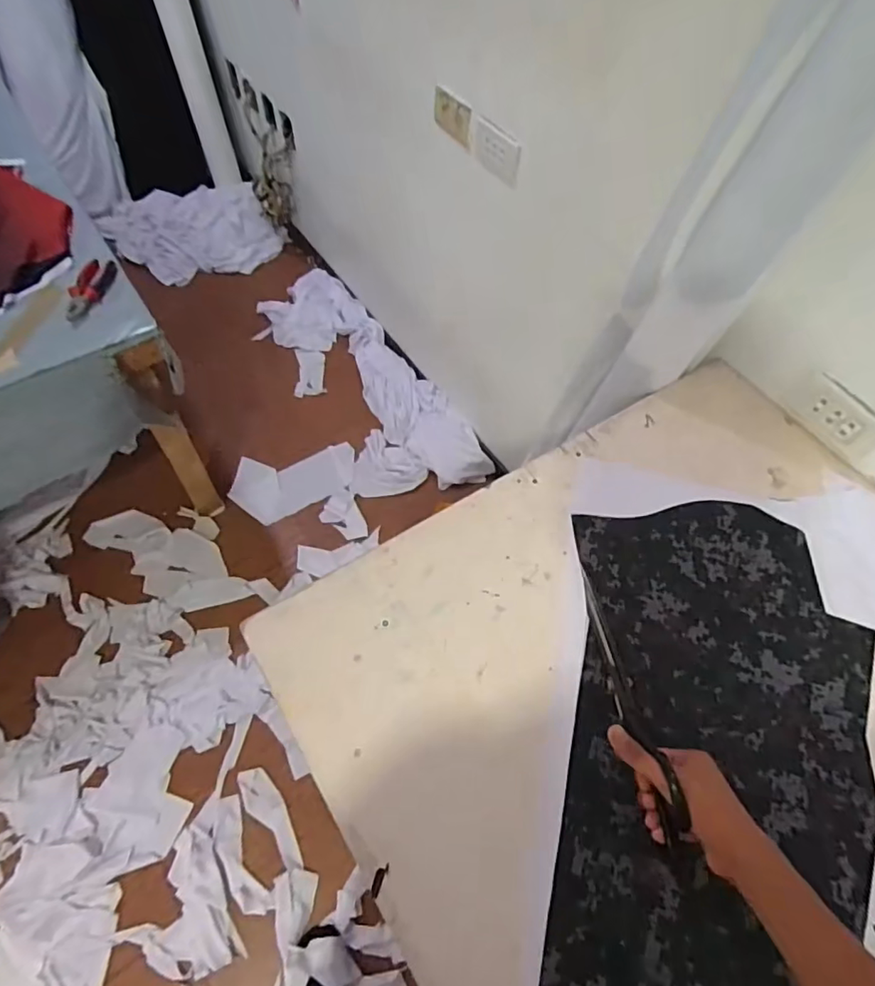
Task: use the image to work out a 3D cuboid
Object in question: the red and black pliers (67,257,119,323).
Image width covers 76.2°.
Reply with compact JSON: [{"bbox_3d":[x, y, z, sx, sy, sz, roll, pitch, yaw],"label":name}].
[{"bbox_3d":[-0.638,-0.375,1.020,0.044,0.021,0.149,8,59,1],"label":"red and black pliers"}]

